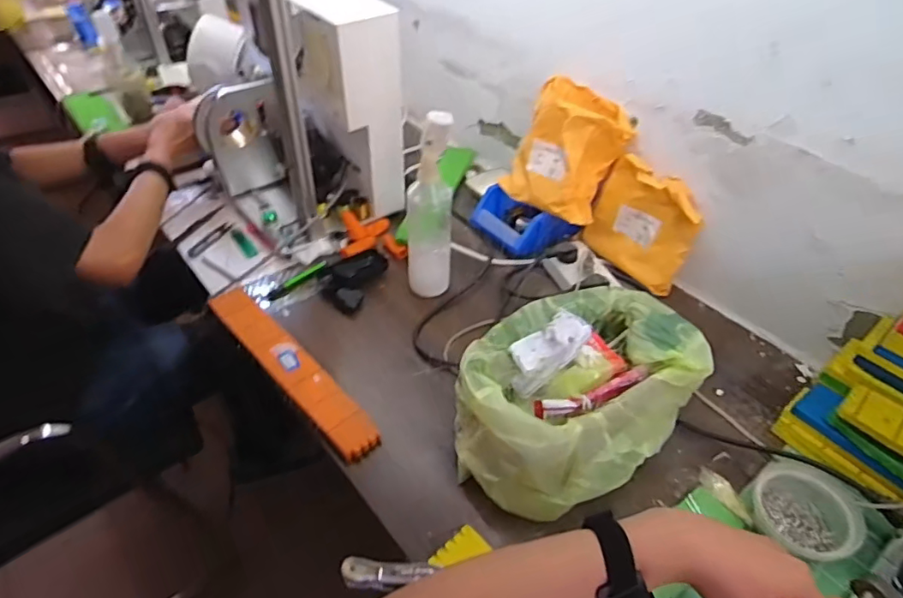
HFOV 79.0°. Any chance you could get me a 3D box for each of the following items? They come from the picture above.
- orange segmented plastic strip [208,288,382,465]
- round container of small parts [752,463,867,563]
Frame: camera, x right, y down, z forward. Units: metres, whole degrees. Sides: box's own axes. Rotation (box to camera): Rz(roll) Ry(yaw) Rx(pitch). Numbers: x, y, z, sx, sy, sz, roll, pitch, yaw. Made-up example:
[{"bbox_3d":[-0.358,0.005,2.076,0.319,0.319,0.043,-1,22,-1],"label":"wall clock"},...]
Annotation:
[{"bbox_3d":[-0.215,0.085,0.724,0.056,0.021,0.341,-32,52,-29],"label":"orange segmented plastic strip"},{"bbox_3d":[0.362,0.218,0.564,0.089,0.044,0.094,0,43,0],"label":"round container of small parts"}]

